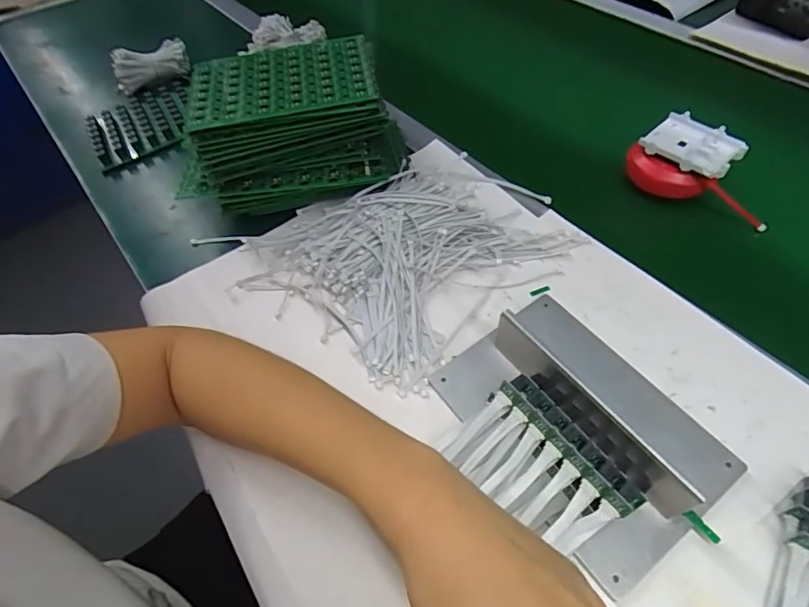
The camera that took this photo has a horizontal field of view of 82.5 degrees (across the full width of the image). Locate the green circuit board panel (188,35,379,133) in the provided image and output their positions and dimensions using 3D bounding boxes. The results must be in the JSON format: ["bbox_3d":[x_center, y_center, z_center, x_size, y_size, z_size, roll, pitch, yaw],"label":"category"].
[{"bbox_3d":[-0.121,-0.217,0.450,0.179,0.015,0.103,-9,55,-3],"label":"green circuit board panel"}]

